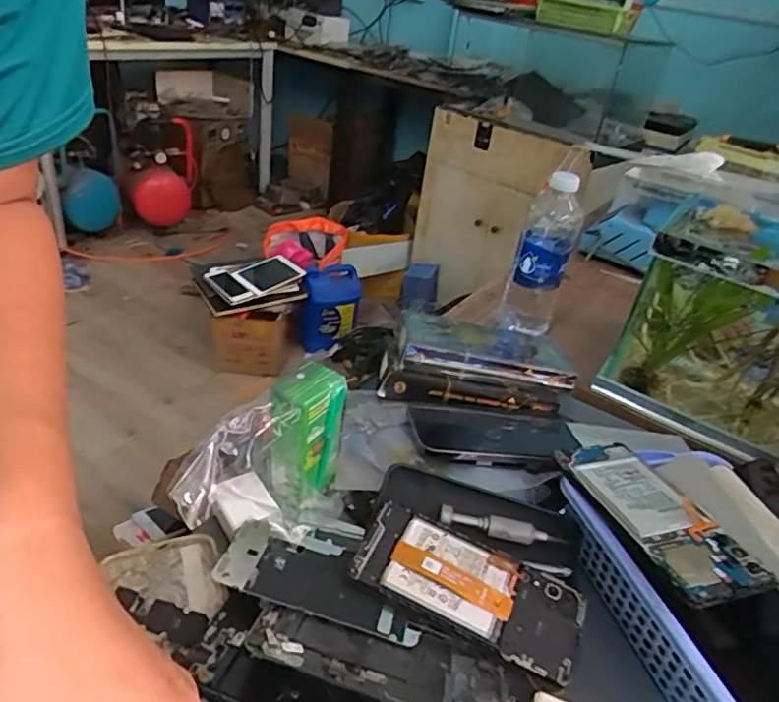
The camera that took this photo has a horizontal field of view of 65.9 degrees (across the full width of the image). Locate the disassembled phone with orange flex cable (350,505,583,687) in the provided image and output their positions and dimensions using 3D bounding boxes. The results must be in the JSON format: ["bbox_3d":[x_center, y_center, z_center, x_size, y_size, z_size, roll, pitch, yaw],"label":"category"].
[{"bbox_3d":[0.055,0.164,0.421,0.156,0.014,0.066,20,36,17],"label":"disassembled phone with orange flex cable"}]

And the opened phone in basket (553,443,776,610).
[{"bbox_3d":[0.190,0.115,0.435,0.063,0.008,0.157,-7,28,-17],"label":"opened phone in basket"}]

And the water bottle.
[{"bbox_3d":[0.179,-0.106,0.713,0.064,0.198,0.077,17,33,12],"label":"water bottle"}]

